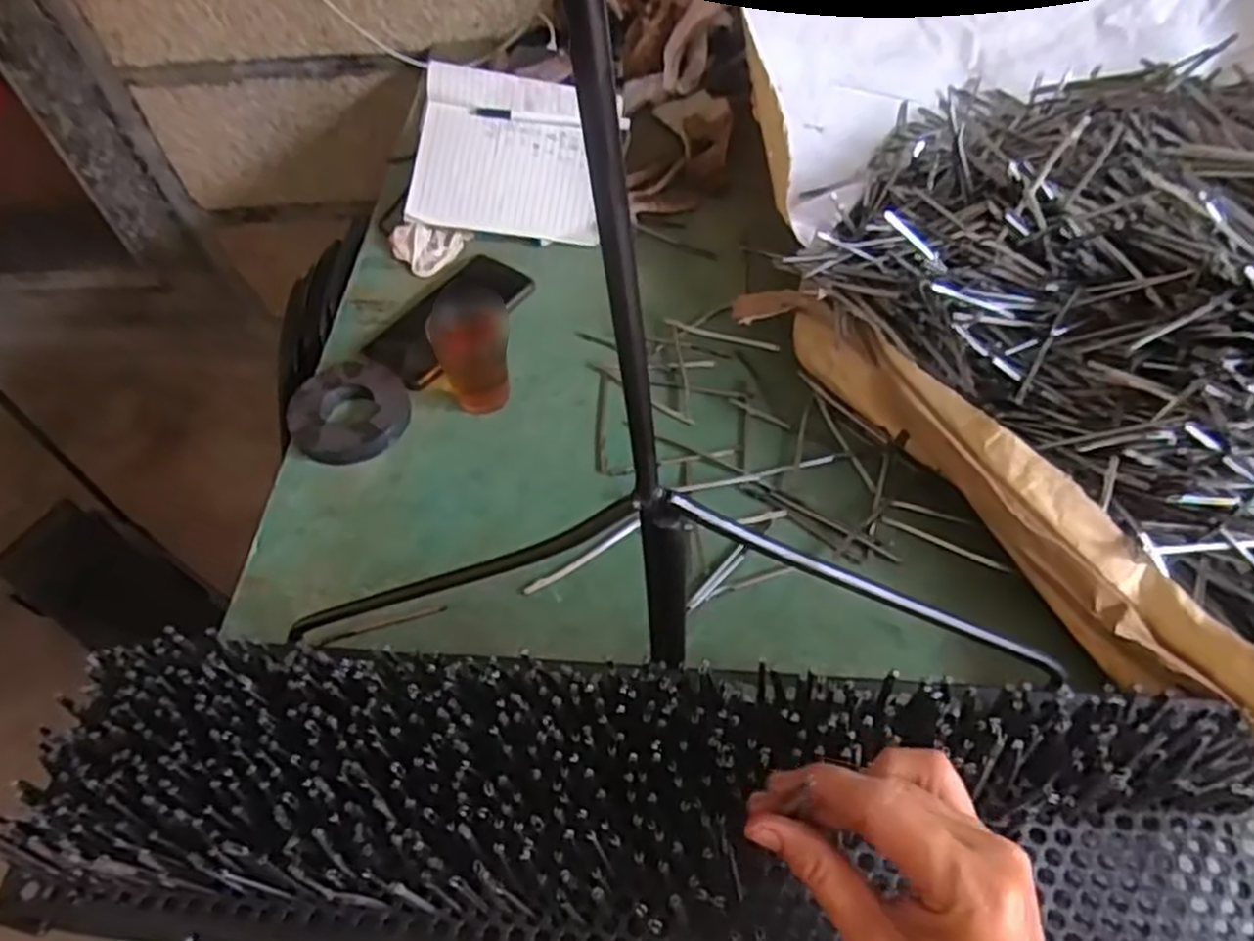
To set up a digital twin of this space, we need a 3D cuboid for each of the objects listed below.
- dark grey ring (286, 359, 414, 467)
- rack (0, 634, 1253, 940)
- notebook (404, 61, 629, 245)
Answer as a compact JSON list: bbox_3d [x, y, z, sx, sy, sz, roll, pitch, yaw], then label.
[{"bbox_3d":[-0.230,-0.048,0.647,0.100,0.019,0.095,-2,54,3],"label":"dark grey ring"},{"bbox_3d":[0.010,0.163,0.370,0.579,0.077,0.140,2,54,2],"label":"rack"},{"bbox_3d":[-0.115,-0.320,0.797,0.189,0.015,0.169,8,82,-4],"label":"notebook"}]

